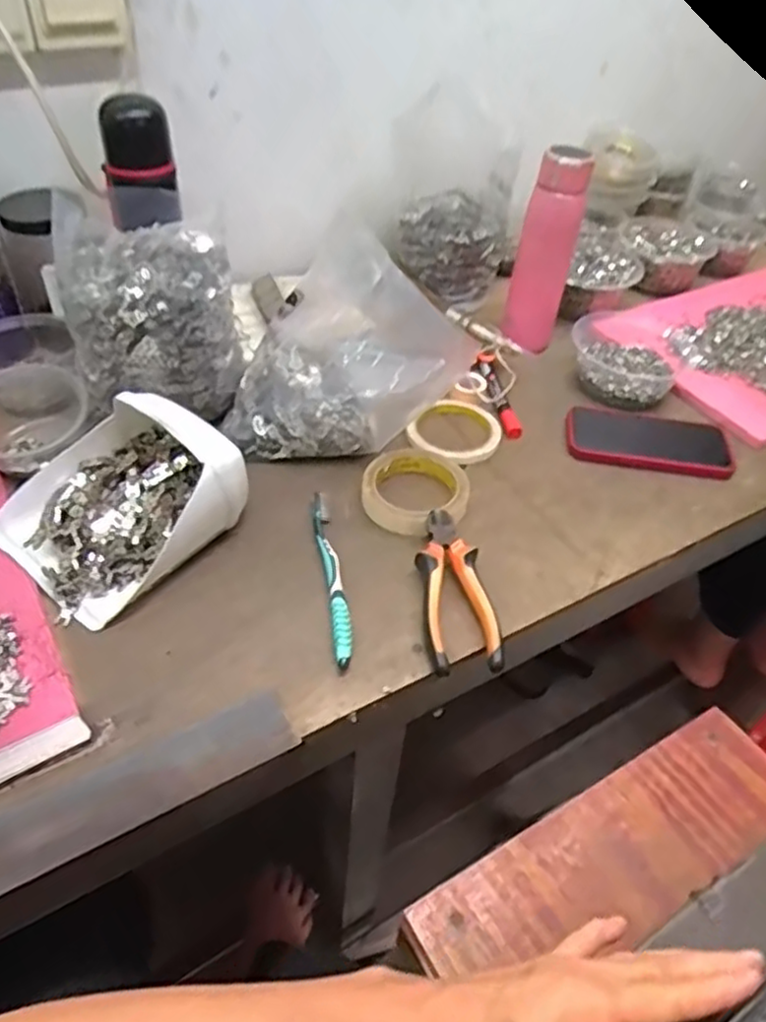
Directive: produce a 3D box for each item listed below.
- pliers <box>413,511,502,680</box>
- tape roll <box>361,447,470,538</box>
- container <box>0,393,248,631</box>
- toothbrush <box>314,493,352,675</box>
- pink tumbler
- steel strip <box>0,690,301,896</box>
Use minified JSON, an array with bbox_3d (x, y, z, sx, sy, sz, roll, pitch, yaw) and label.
[{"bbox_3d":[0.058,0.061,0.575,0.057,0.028,0.147,-1,45,-6],"label":"pliers"},{"bbox_3d":[0.033,-0.024,0.660,0.096,0.025,0.103,3,45,-3],"label":"tape roll"},{"bbox_3d":[-0.217,-0.013,0.583,0.153,0.087,0.180,37,53,28],"label":"container"},{"bbox_3d":[-0.043,0.052,0.587,0.016,0.015,0.179,-5,45,-10],"label":"toothbrush"},{"bbox_3d":[0.179,-0.284,0.786,0.060,0.199,0.058,13,45,8],"label":"pink tumbler"},{"bbox_3d":[-0.176,0.183,0.444,0.245,0.011,0.049,-22,51,-22],"label":"steel strip"}]

